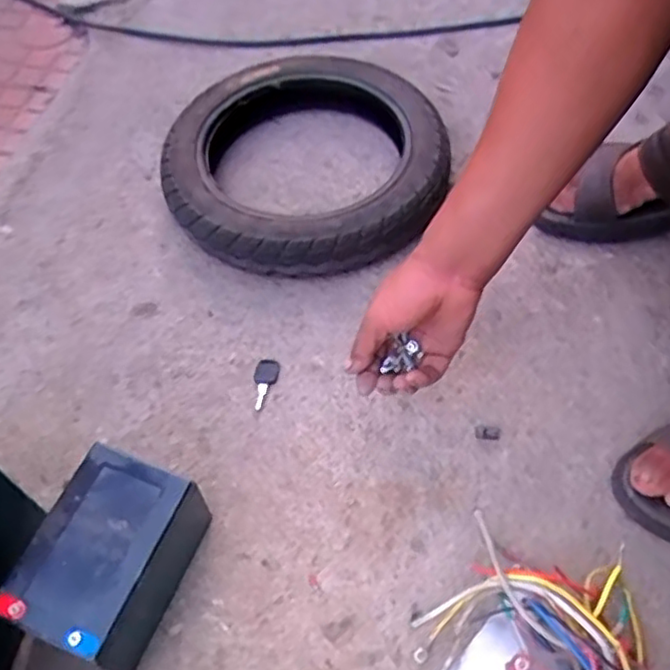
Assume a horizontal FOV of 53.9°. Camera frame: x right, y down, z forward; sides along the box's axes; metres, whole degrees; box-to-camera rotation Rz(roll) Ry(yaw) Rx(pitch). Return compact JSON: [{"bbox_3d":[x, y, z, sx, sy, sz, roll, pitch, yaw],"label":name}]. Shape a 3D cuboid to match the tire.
[{"bbox_3d":[-0.042,-0.227,0.843,0.335,0.077,0.359,1,58,-2],"label":"tire"}]

